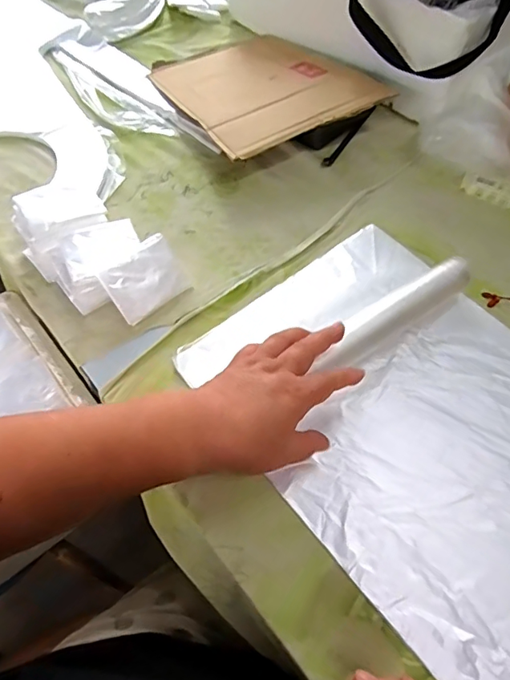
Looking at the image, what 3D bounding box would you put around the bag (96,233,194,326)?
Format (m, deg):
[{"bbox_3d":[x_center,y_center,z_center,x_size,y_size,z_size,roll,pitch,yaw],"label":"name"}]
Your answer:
[{"bbox_3d":[-0.119,-0.066,0.523,0.084,0.007,0.068,-40,109,-24],"label":"bag"}]

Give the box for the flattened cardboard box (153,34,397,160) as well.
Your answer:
[{"bbox_3d":[0.005,-0.381,0.711,0.239,0.015,0.326,-28,53,-13],"label":"flattened cardboard box"}]

